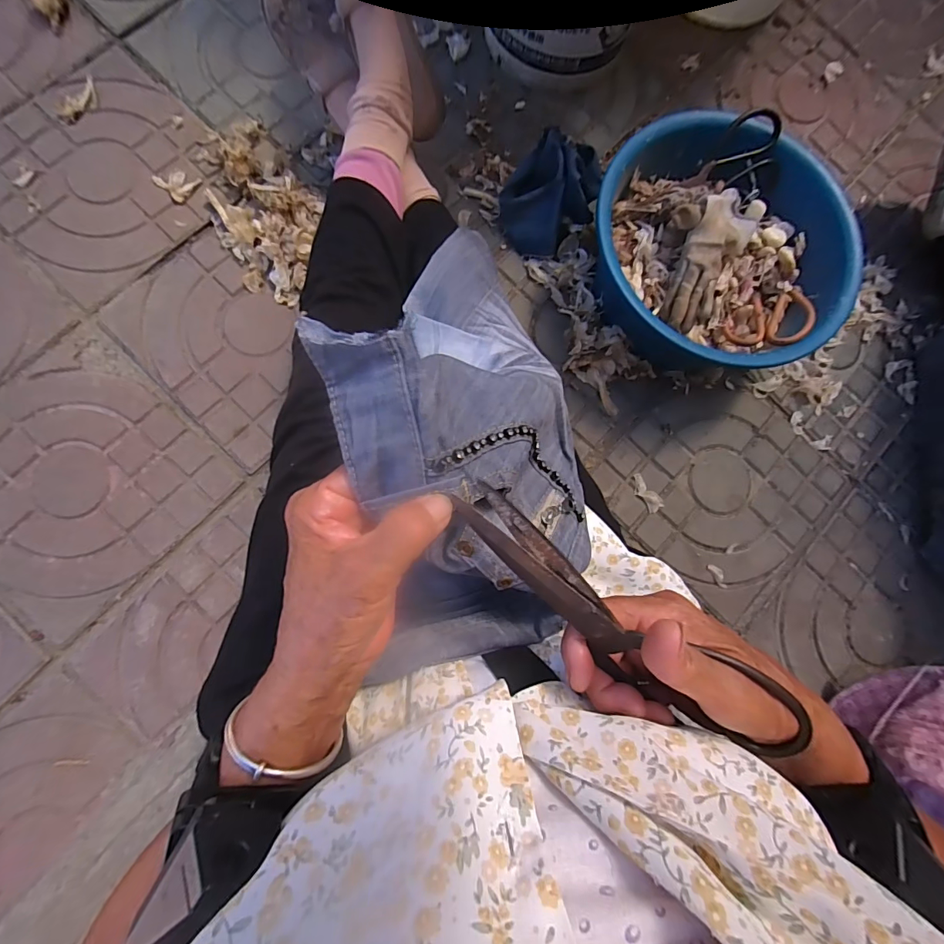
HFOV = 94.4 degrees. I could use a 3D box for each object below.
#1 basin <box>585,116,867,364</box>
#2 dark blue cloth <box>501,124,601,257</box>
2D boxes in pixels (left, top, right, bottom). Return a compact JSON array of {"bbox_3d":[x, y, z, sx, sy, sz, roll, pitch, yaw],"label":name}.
[{"bbox_3d":[0.314,-0.284,0.600,0.317,0.143,0.314,0,84,-4],"label":"basin"},{"bbox_3d":[0.110,-0.397,0.622,0.127,0.094,0.141,17,83,-2],"label":"dark blue cloth"}]

